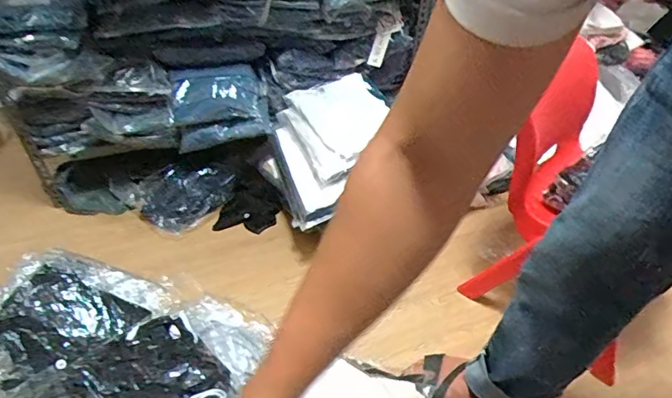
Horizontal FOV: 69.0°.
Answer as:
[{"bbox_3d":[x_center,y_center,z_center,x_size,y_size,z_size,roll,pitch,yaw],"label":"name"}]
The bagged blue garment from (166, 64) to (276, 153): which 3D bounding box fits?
[{"bbox_3d":[-0.282,-0.227,1.175,0.229,0.186,0.056,-15,20,-9],"label":"bagged blue garment"}]

